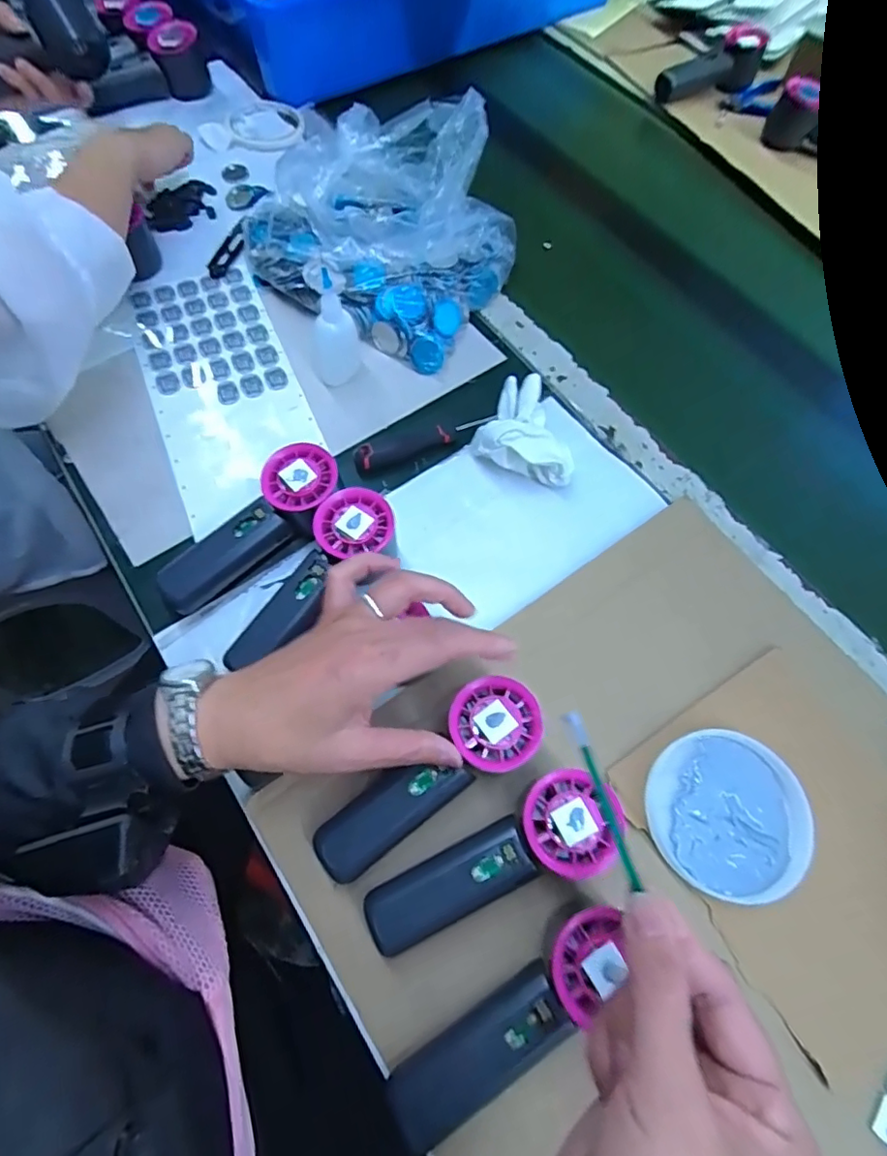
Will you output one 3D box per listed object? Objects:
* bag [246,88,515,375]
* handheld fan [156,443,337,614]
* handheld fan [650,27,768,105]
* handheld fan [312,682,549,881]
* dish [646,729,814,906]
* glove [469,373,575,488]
[{"bbox_3d":[-0.057,-0.348,0.537,0.250,0.097,0.211,34,69,13],"label":"bag"},{"bbox_3d":[-0.142,-0.035,0.420,0.158,0.038,0.053,-45,73,-2],"label":"handheld fan"},{"bbox_3d":[0.356,-0.677,0.747,0.153,0.061,0.061,-32,70,-15],"label":"handheld fan"},{"bbox_3d":[-0.007,0.128,0.351,0.153,0.054,0.051,-37,71,-16],"label":"handheld fan"},{"bbox_3d":[0.183,0.152,0.364,0.092,0.024,0.100,1,65,-1],"label":"dish"},{"bbox_3d":[0.076,-0.130,0.477,0.084,0.052,0.092,19,66,7],"label":"glove"}]

